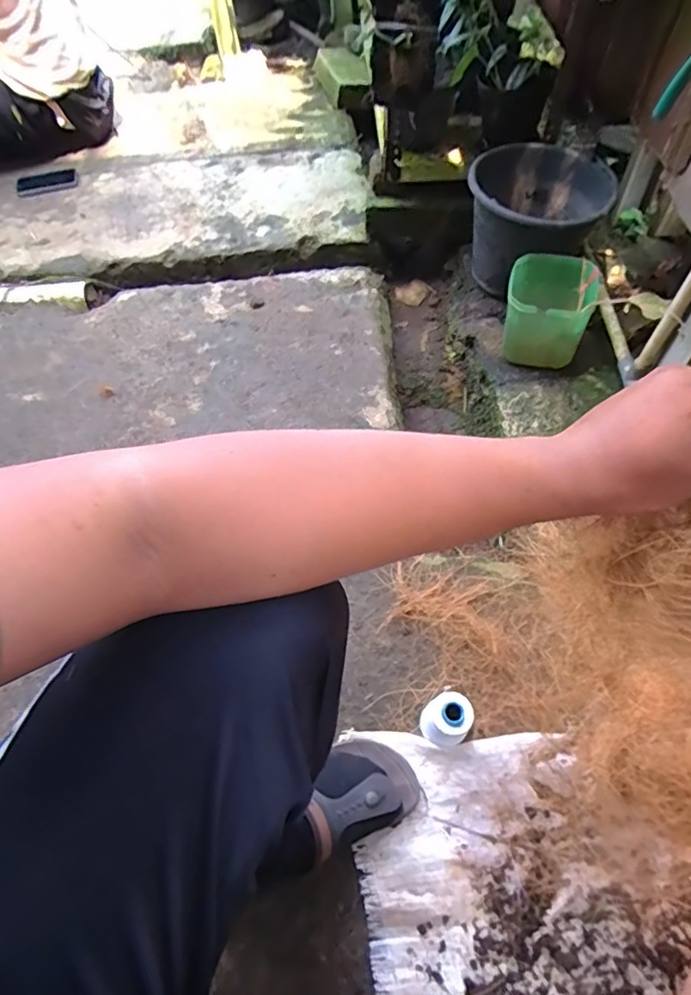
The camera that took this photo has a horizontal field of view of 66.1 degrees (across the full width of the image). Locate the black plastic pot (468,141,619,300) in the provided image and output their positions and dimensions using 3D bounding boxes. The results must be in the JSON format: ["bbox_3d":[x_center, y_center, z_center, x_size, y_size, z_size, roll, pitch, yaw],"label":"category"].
[{"bbox_3d":[0.371,-0.553,1.079,0.264,0.189,0.255,-2,56,3],"label":"black plastic pot"}]

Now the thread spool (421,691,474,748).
[{"bbox_3d":[0.124,0.274,0.650,0.051,0.094,0.053,-2,56,3],"label":"thread spool"}]

